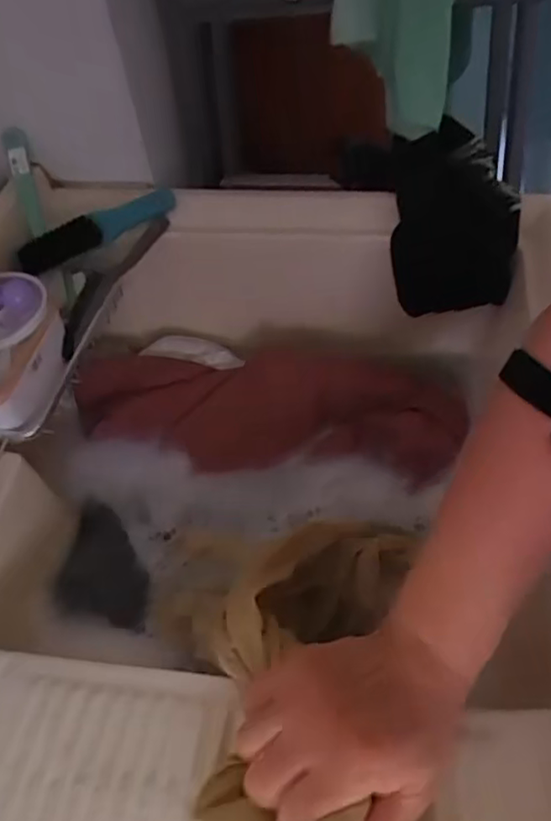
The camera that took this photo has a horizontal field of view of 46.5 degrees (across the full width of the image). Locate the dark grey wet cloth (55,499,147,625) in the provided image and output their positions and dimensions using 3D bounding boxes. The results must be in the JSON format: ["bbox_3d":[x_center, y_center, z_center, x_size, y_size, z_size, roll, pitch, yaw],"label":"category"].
[{"bbox_3d":[-0.149,0.130,0.576,0.074,0.024,0.119,-2,50,5],"label":"dark grey wet cloth"}]

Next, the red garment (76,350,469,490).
[{"bbox_3d":[-0.012,-0.011,0.667,0.387,0.048,0.153,4,51,9],"label":"red garment"}]

